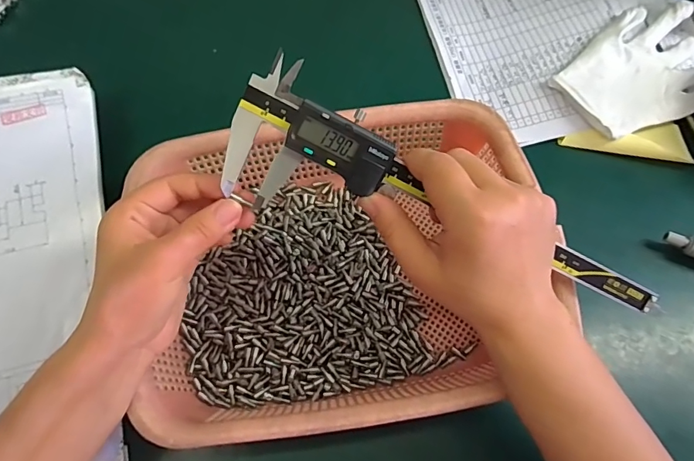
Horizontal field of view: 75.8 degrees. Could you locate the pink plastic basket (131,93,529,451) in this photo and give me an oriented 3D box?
[{"bbox_3d":[-0.010,0.034,0.323,0.234,0.090,0.201,-7,64,-5],"label":"pink plastic basket"}]

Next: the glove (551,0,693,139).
[{"bbox_3d":[0.292,-0.159,0.431,0.172,0.037,0.107,-26,67,-14],"label":"glove"}]

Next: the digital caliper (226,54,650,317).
[{"bbox_3d":[0.059,0.004,0.265,0.277,0.013,0.072,30,102,-12],"label":"digital caliper"}]

